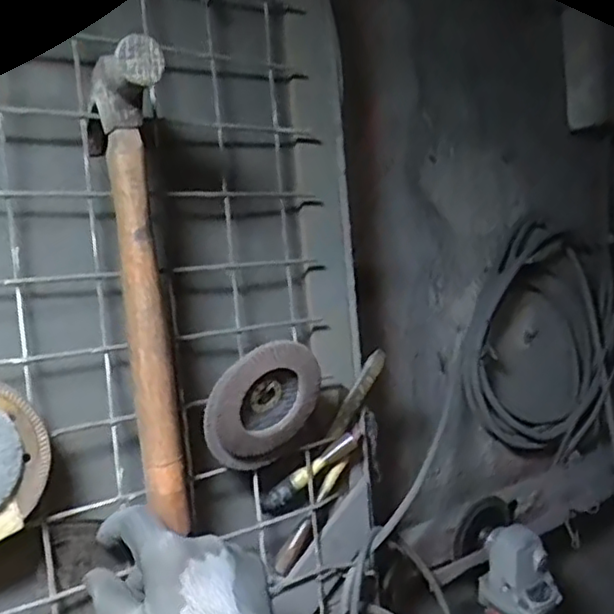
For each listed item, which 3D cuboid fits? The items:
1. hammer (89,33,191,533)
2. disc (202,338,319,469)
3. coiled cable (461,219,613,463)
[{"bbox_3d":[-0.108,-0.005,0.430,0.036,0.301,0.102,-6,4,-18],"label":"hammer"},{"bbox_3d":[-0.036,0.076,0.506,0.087,0.108,0.016,25,8,-40],"label":"disc"},{"bbox_3d":[0.349,0.049,0.904,0.340,0.311,0.053,-40,16,-25],"label":"coiled cable"}]

